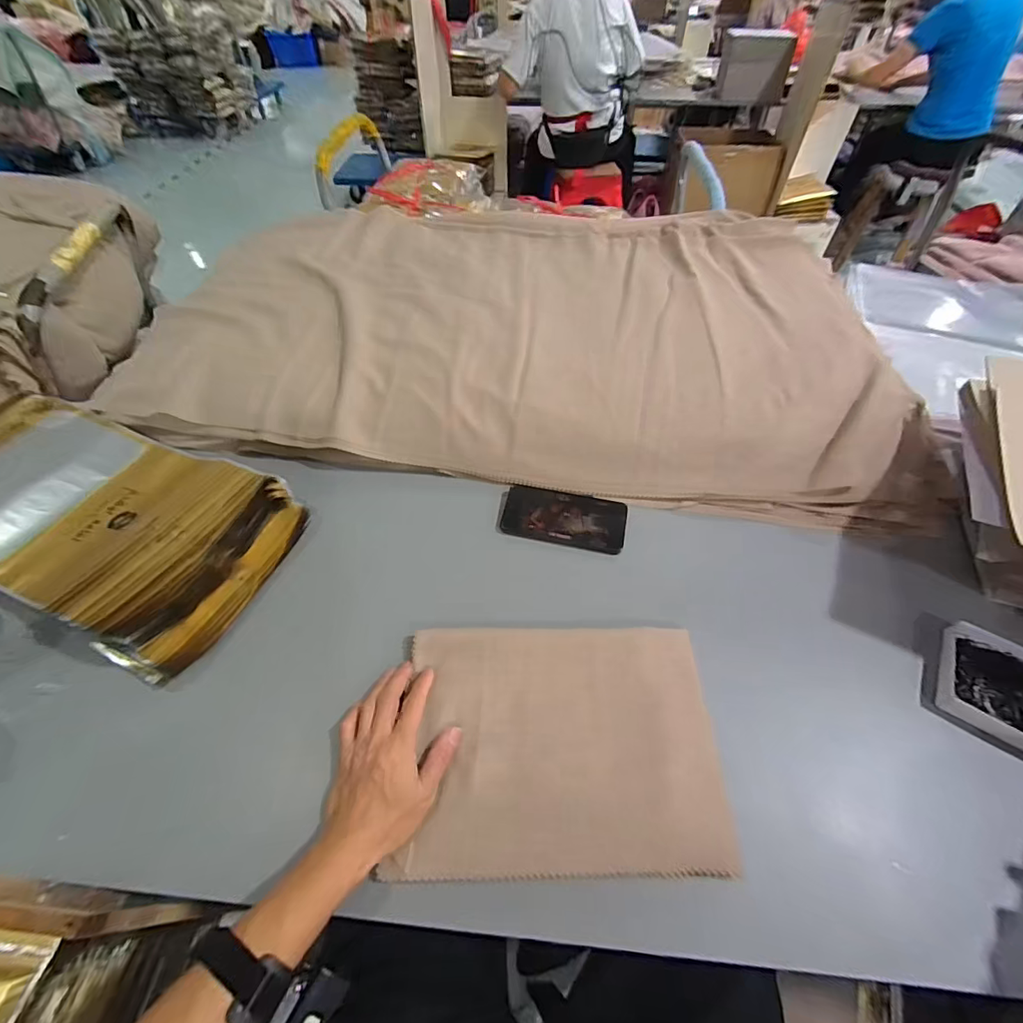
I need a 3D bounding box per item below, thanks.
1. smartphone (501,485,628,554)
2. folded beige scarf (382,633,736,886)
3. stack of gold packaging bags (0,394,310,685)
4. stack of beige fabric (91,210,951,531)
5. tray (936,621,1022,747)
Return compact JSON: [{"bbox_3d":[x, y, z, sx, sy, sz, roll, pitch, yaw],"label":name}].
[{"bbox_3d":[0.073,0.008,0.626,0.163,0.014,0.081,8,53,7],"label":"smartphone"},{"bbox_3d":[0.047,0.219,0.448,0.289,0.022,0.217,-1,53,0],"label":"folded beige scarf"},{"bbox_3d":[-0.535,0.008,0.587,0.473,0.079,0.246,17,55,13],"label":"stack of gold packaging bags"},{"bbox_3d":[0.026,-0.335,0.819,1.148,0.104,0.666,7,53,5],"label":"stack of beige fabric"},{"bbox_3d":[0.516,0.184,0.484,0.097,0.030,0.115,28,57,20],"label":"tray"}]

